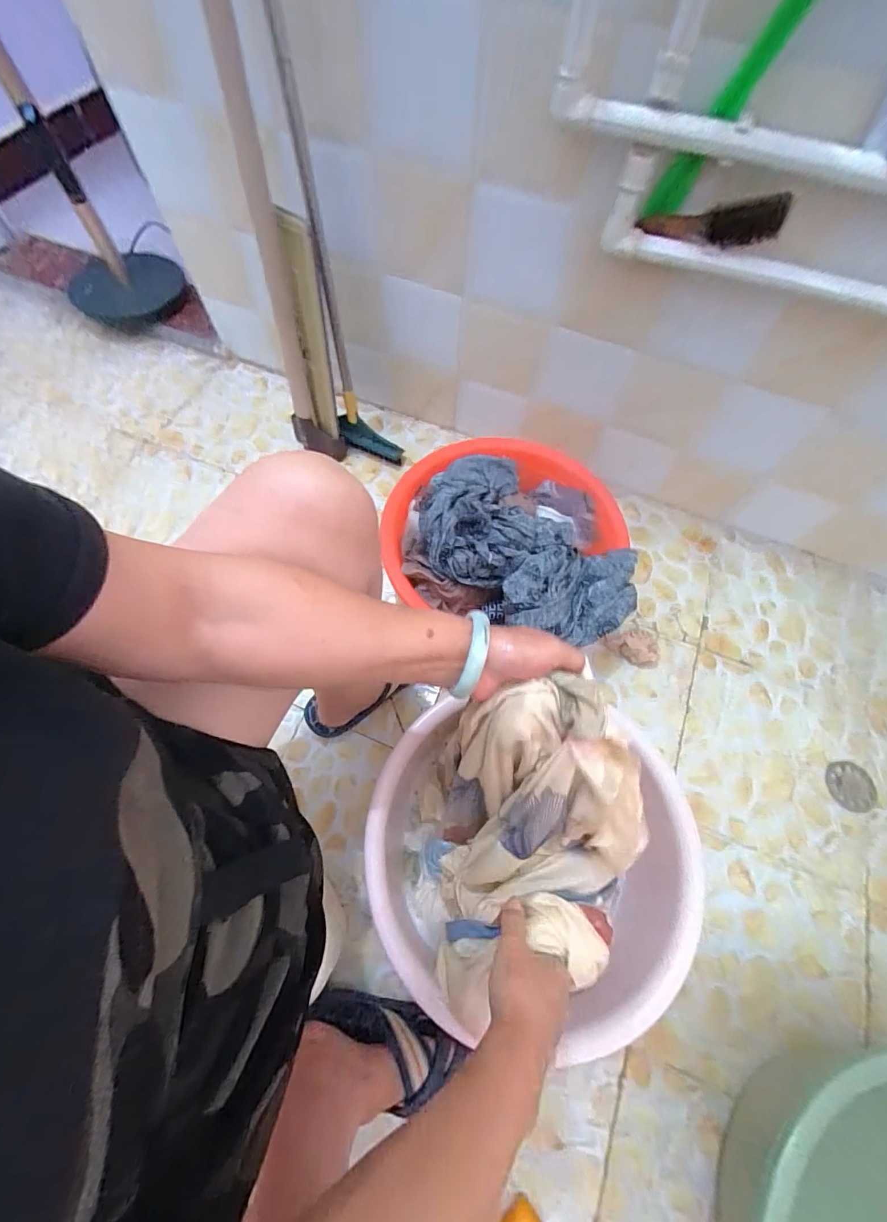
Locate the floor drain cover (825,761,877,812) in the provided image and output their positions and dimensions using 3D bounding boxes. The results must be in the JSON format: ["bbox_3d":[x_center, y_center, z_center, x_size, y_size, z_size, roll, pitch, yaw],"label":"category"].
[{"bbox_3d":[0.657,0.283,0.691,0.075,0.004,0.072,-11,66,-5],"label":"floor drain cover"}]

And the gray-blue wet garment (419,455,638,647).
[{"bbox_3d":[0.124,-0.117,0.679,0.387,0.109,0.289,42,73,14],"label":"gray-blue wet garment"}]

